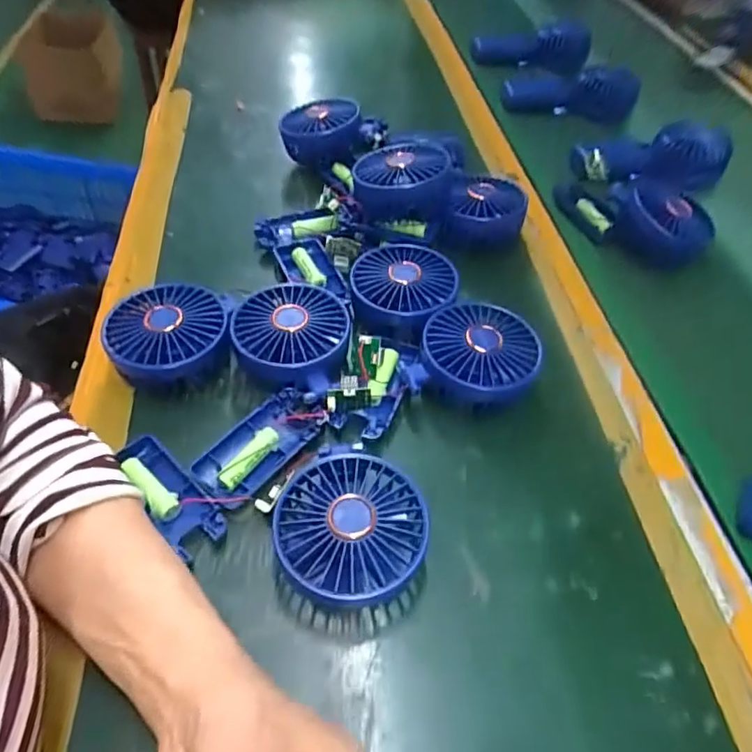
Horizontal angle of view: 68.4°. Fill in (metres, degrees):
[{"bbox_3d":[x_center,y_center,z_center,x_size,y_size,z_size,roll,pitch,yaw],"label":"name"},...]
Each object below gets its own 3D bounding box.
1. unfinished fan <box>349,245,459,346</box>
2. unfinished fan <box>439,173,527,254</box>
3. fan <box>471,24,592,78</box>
[{"bbox_3d":[0.021,-0.070,0.447,0.080,0.036,0.080,3,50,-4],"label":"unfinished fan"},{"bbox_3d":[0.101,-0.158,0.525,0.076,0.040,0.080,9,50,2],"label":"unfinished fan"},{"bbox_3d":[0.216,-0.475,0.811,0.192,0.059,0.064,27,51,36],"label":"fan"}]

